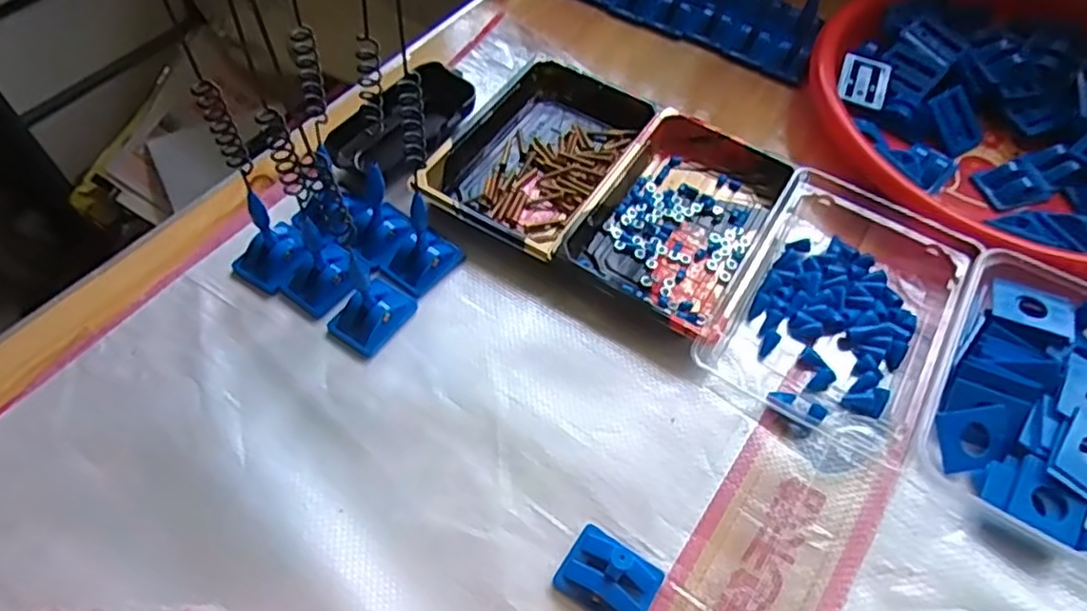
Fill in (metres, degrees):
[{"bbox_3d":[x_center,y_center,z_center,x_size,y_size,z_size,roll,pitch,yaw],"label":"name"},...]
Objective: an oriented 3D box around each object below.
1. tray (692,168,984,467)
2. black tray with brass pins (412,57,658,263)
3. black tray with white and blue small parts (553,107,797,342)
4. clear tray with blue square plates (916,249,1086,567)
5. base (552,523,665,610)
[{"bbox_3d":[0.179,-0.008,0.407,0.119,0.030,0.173,27,59,15],"label":"tray"},{"bbox_3d":[0.000,-0.107,0.468,0.106,0.024,0.169,28,59,15],"label":"black tray with brass pins"},{"bbox_3d":[0.091,-0.059,0.443,0.101,0.021,0.166,28,60,15],"label":"black tray with white and blue small parts"},{"bbox_3d":[0.271,0.049,0.370,0.110,0.035,0.157,29,60,16],"label":"clear tray with blue square plates"},{"bbox_3d":[0.032,0.127,0.322,0.044,0.019,0.035,30,60,17],"label":"base"}]

